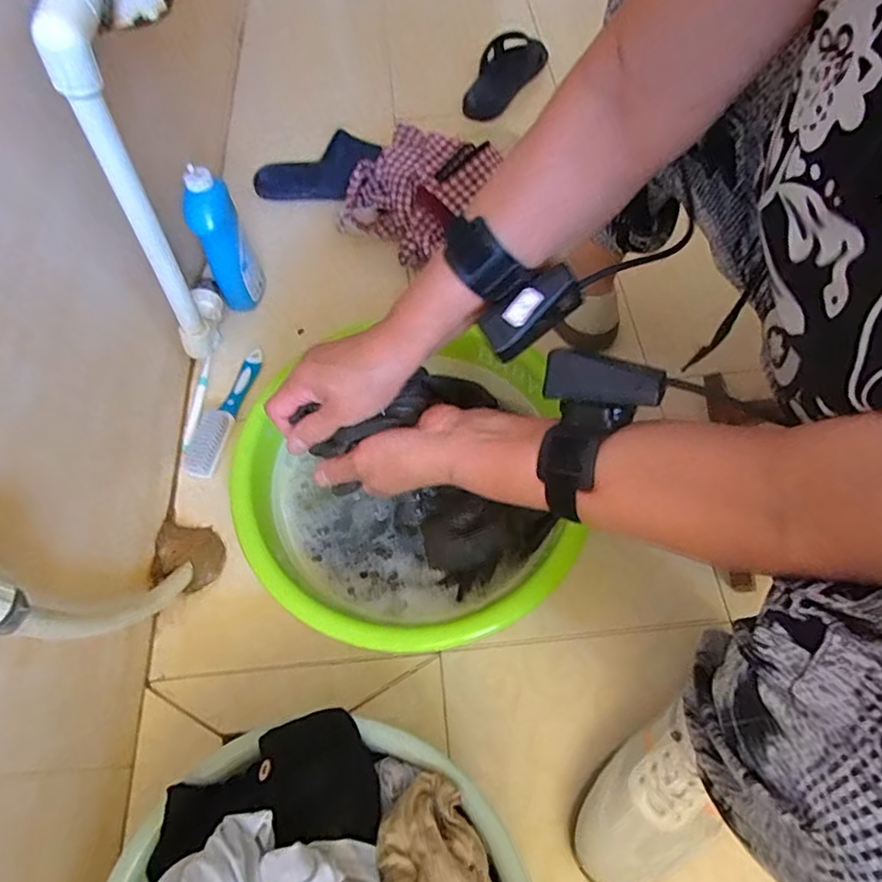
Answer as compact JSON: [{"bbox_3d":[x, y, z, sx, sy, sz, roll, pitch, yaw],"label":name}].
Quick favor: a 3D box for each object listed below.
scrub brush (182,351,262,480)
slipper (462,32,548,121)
[{"bbox_3d":[-0.275,-0.041,0.711,0.041,0.026,0.186,11,61,8],"label":"scrub brush"},{"bbox_3d":[0.103,-0.661,1.022,0.099,0.060,0.208,30,65,17],"label":"slipper"}]

